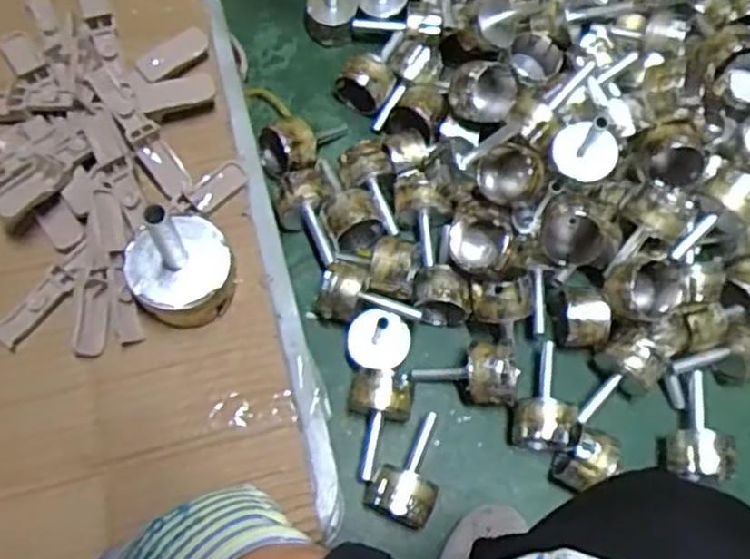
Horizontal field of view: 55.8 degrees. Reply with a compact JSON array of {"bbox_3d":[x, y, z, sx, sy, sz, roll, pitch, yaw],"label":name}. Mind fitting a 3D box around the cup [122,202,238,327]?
[{"bbox_3d":[-0.120,-0.014,0.412,0.066,0.100,0.057,-14,72,-7],"label":"cup"}]

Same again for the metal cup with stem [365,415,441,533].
[{"bbox_3d":[0.040,0.183,0.696,0.063,0.050,0.110,26,72,7],"label":"metal cup with stem"}]

